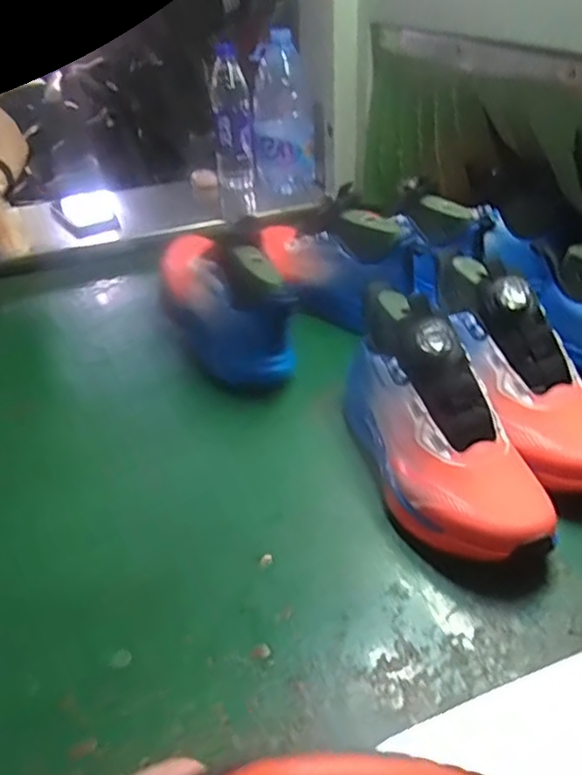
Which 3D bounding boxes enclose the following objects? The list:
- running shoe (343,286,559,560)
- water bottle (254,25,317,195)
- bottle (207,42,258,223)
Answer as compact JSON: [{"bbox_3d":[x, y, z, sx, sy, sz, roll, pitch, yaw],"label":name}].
[{"bbox_3d":[0.116,0.019,0.514,0.099,0.131,0.261,-13,37,-11],"label":"running shoe"},{"bbox_3d":[-0.010,-0.466,1.072,0.109,0.235,0.096,-4,36,0],"label":"water bottle"},{"bbox_3d":[-0.103,-0.448,1.108,0.070,0.274,0.061,-7,36,-4],"label":"bottle"}]

